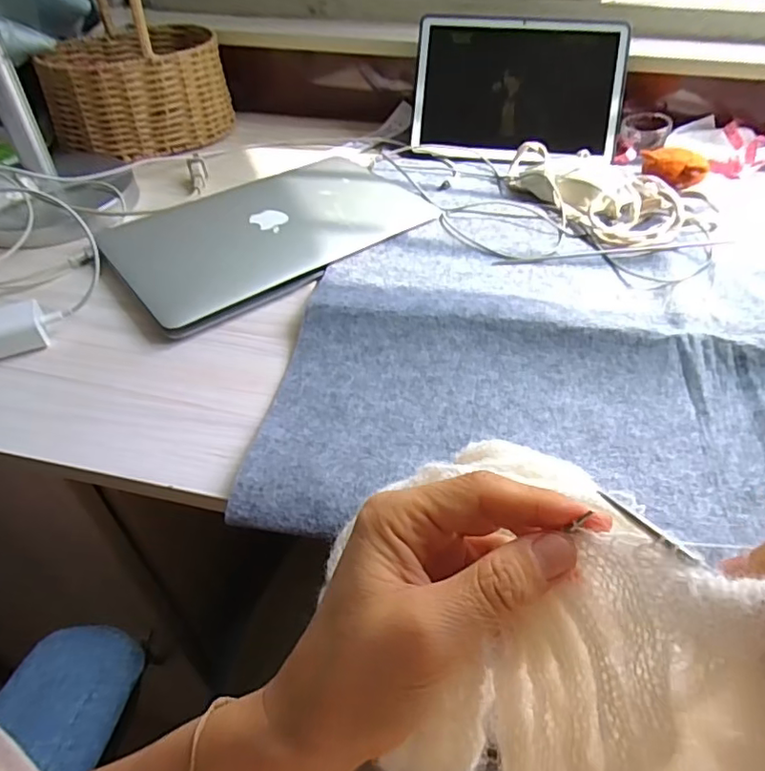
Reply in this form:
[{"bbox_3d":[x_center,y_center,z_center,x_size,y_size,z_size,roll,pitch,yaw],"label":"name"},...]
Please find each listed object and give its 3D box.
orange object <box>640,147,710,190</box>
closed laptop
[{"bbox_3d":[0.308,-0.231,0.605,0.064,0.027,0.042,11,46,11],"label":"orange object"},{"bbox_3d":[-0.113,-0.159,0.571,0.292,0.015,0.181,-29,52,-25],"label":"closed laptop"}]

